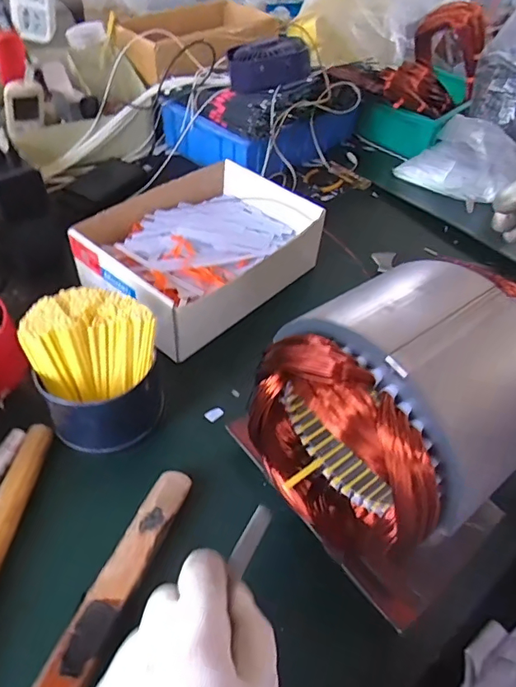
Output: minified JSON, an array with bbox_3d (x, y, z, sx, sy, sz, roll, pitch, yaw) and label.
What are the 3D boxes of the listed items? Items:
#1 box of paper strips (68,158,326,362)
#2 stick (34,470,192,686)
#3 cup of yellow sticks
[{"bbox_3d":[-0.062,-0.112,0.562,0.190,0.079,0.252,36,54,23],"label":"box of paper strips"},{"bbox_3d":[-0.115,0.201,0.304,0.028,0.017,0.275,19,49,10],"label":"stick"},{"bbox_3d":[-0.135,0.019,0.410,0.100,0.086,0.106,3,48,-3],"label":"cup of yellow sticks"}]

